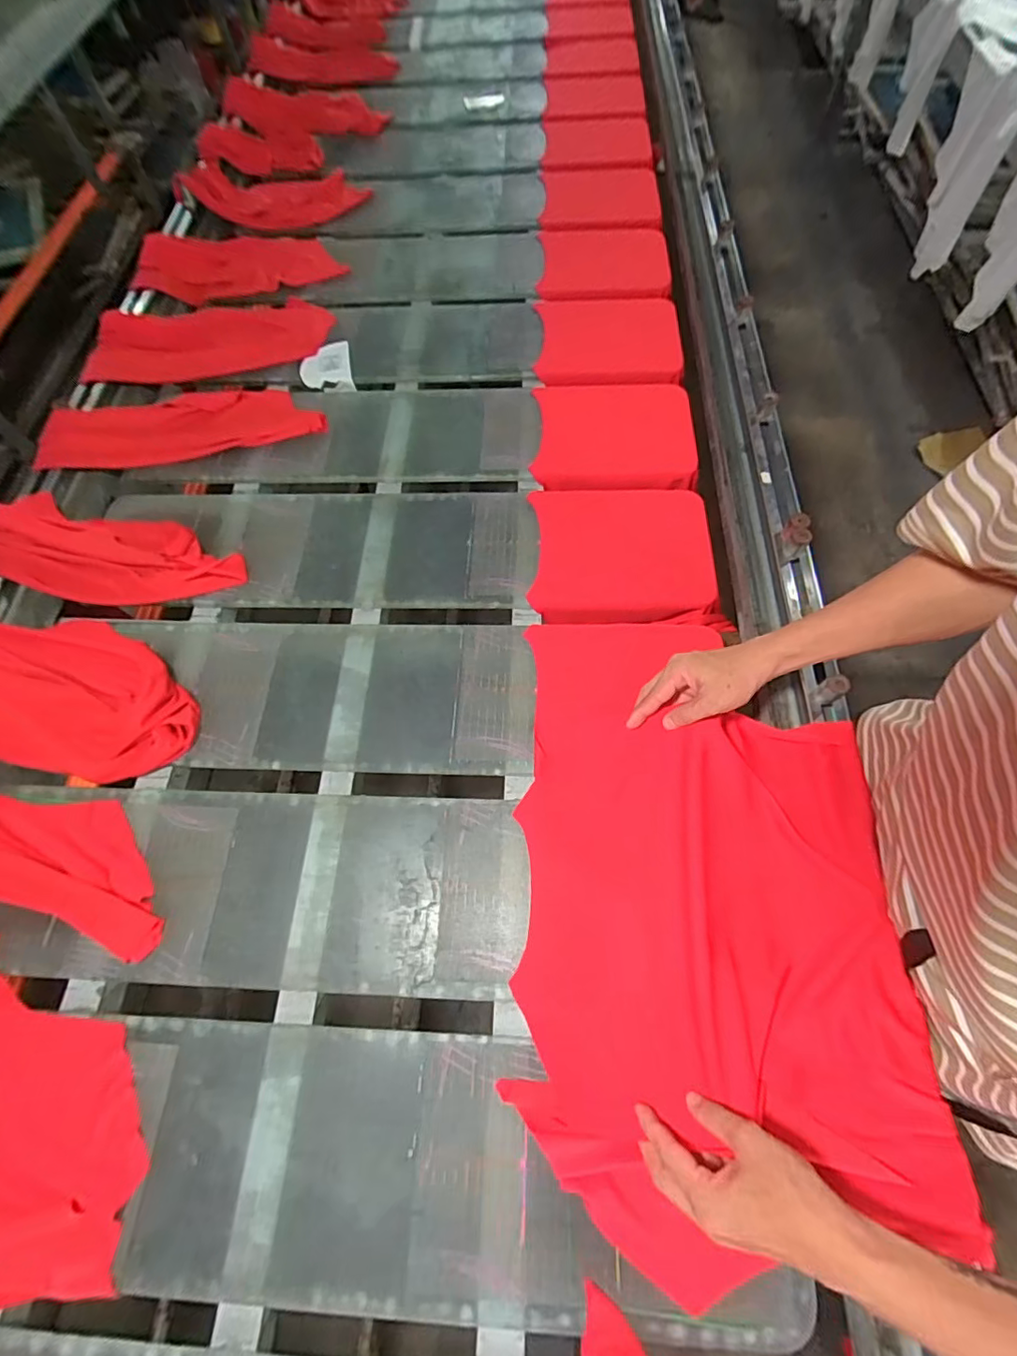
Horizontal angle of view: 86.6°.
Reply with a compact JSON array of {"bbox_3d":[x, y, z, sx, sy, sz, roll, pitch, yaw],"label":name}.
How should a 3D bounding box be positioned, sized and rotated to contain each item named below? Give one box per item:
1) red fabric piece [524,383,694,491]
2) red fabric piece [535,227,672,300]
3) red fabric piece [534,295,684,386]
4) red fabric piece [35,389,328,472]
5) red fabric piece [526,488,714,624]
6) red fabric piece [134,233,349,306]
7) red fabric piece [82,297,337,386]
[{"bbox_3d":[0.165,-0.388,0.852,0.242,0.013,0.225,-1,66,2],"label":"red fabric piece"},{"bbox_3d":[0.183,-0.797,1.026,0.243,0.019,0.222,1,66,3],"label":"red fabric piece"},{"bbox_3d":[0.171,-0.591,0.933,0.234,0.030,0.198,-1,66,3],"label":"red fabric piece"},{"bbox_3d":[-0.519,-0.419,0.866,0.424,0.053,0.147,-12,66,-2],"label":"red fabric piece"},{"bbox_3d":[0.154,-0.180,0.752,0.238,0.028,0.219,-4,66,1],"label":"red fabric piece"},{"bbox_3d":[-0.521,-0.838,1.068,0.389,0.036,0.166,-1,66,3],"label":"red fabric piece"},{"bbox_3d":[-0.522,-0.617,0.959,0.399,0.047,0.194,-7,66,0],"label":"red fabric piece"}]

